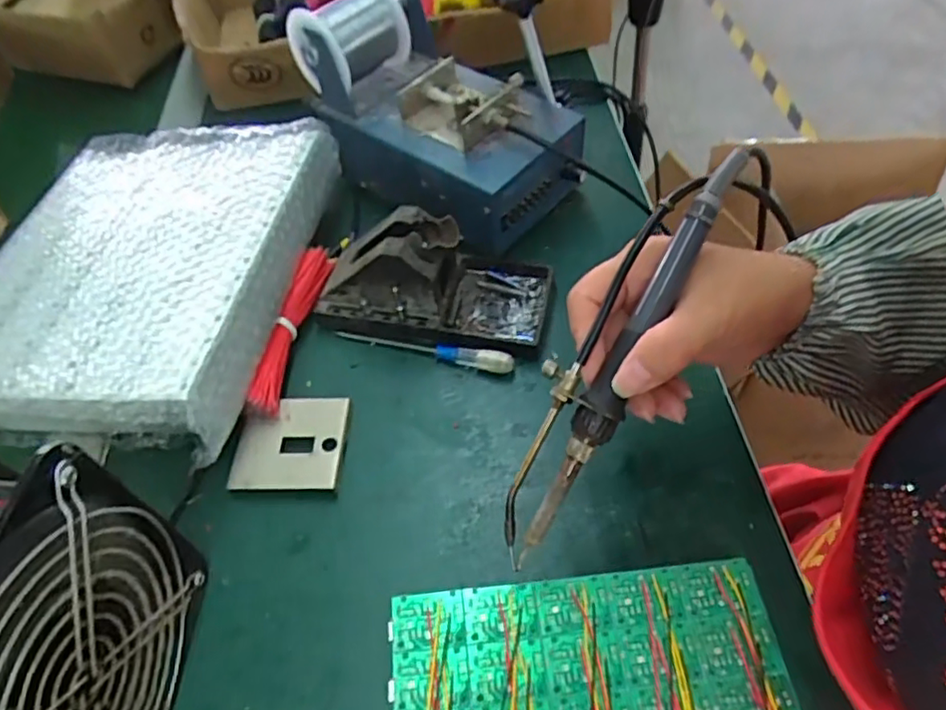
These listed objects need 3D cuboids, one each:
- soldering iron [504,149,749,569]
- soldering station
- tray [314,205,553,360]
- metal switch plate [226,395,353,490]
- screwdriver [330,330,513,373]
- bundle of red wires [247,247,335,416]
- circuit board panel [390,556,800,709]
[{"bbox_3d":[0.062,-0.005,0.283,0.036,0.018,0.200,30,91,25],"label":"soldering iron"},{"bbox_3d":[-0.014,-0.173,0.509,0.193,0.081,0.126,33,62,27],"label":"soldering station"},{"bbox_3d":[-0.027,-0.057,0.436,0.154,0.070,0.081,8,54,12],"label":"tray"},{"bbox_3d":[-0.111,0.053,0.393,0.062,0.005,0.064,-1,51,3],"label":"metal switch plate"},{"bbox_3d":[-0.035,-0.004,0.432,0.126,0.015,0.012,10,54,13],"label":"screwdriver"},{"bbox_3d":[-0.122,-0.022,0.434,0.019,0.035,0.139,3,53,8],"label":"bundle of red wires"},{"bbox_3d":[0.051,0.150,0.281,0.172,0.004,0.101,-6,53,0],"label":"circuit board panel"}]

